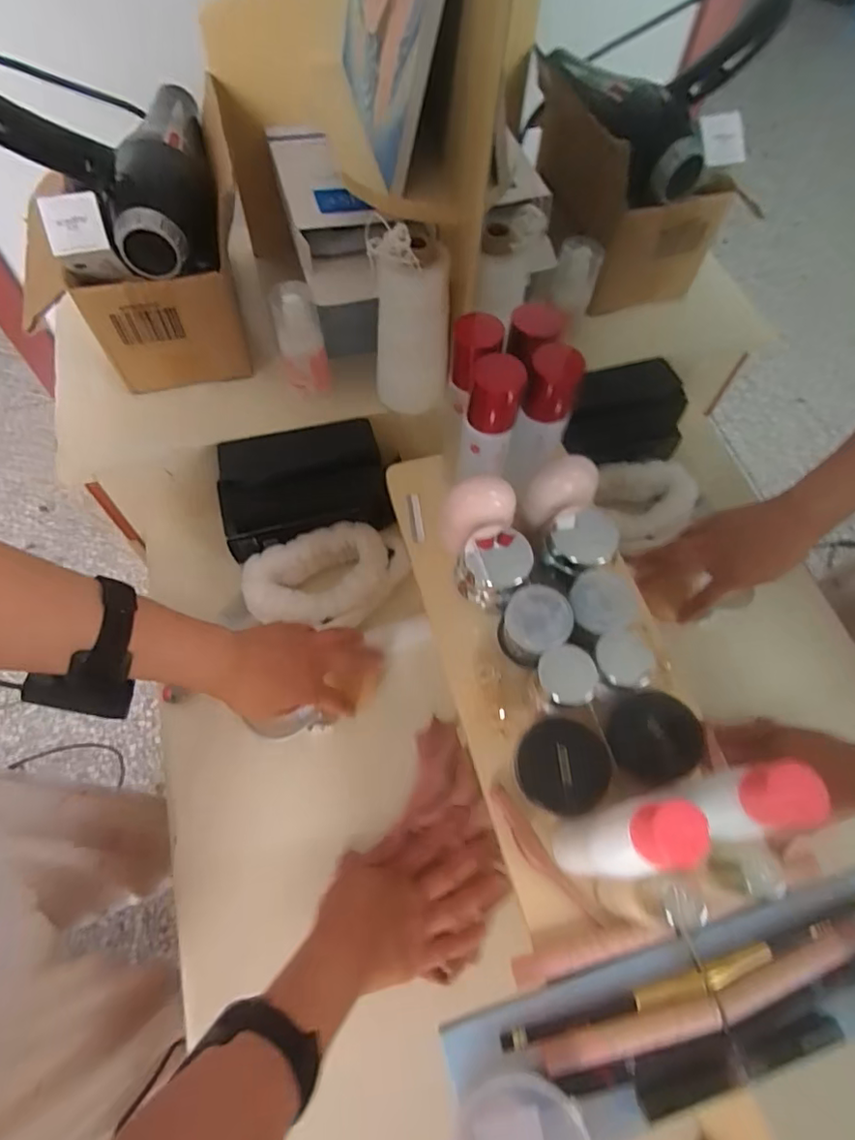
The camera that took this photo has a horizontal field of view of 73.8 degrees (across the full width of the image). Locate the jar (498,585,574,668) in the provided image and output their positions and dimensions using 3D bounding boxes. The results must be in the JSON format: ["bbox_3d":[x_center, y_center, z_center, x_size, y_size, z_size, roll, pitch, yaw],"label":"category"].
[{"bbox_3d":[0.088,0.045,0.465,0.051,0.044,0.051,1,63,-2],"label":"jar"}]

